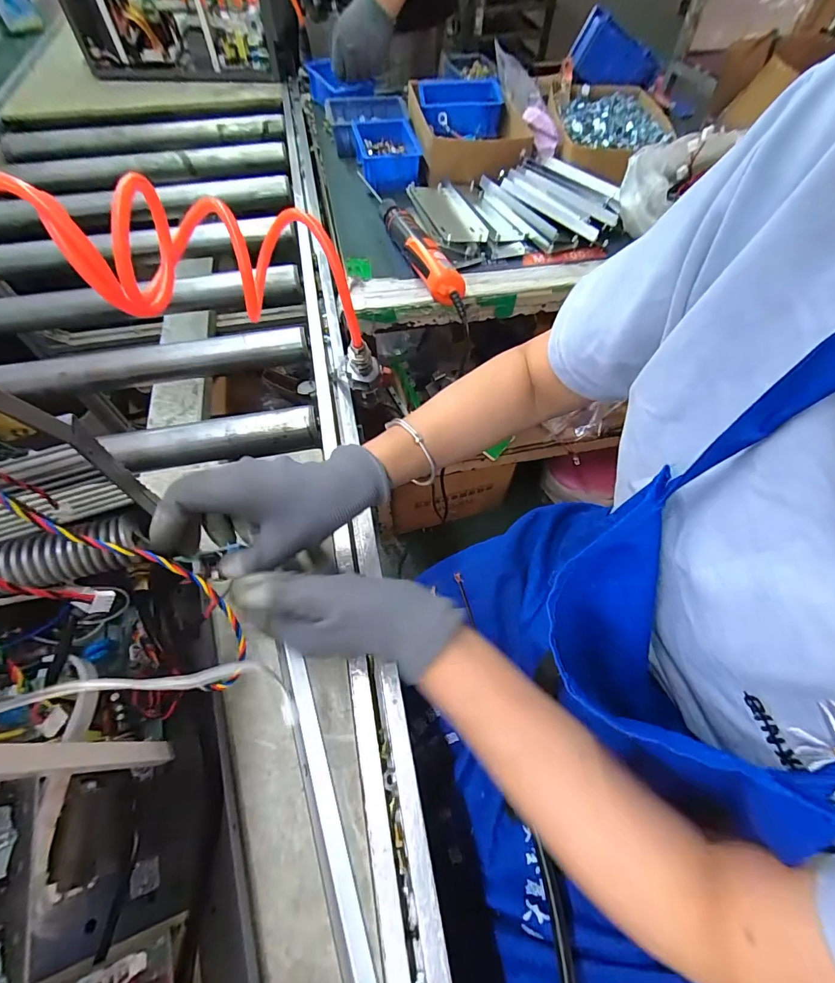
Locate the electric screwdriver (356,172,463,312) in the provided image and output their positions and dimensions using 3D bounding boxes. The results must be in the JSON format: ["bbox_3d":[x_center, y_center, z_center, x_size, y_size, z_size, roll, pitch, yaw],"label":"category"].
[{"bbox_3d":[-0.018,-0.360,0.607,0.053,0.043,0.324,-23,62,-14],"label":"electric screwdriver"}]

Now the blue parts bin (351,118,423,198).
[{"bbox_3d":[-0.052,-0.595,0.751,0.107,0.051,0.186,-9,60,-6],"label":"blue parts bin"}]

